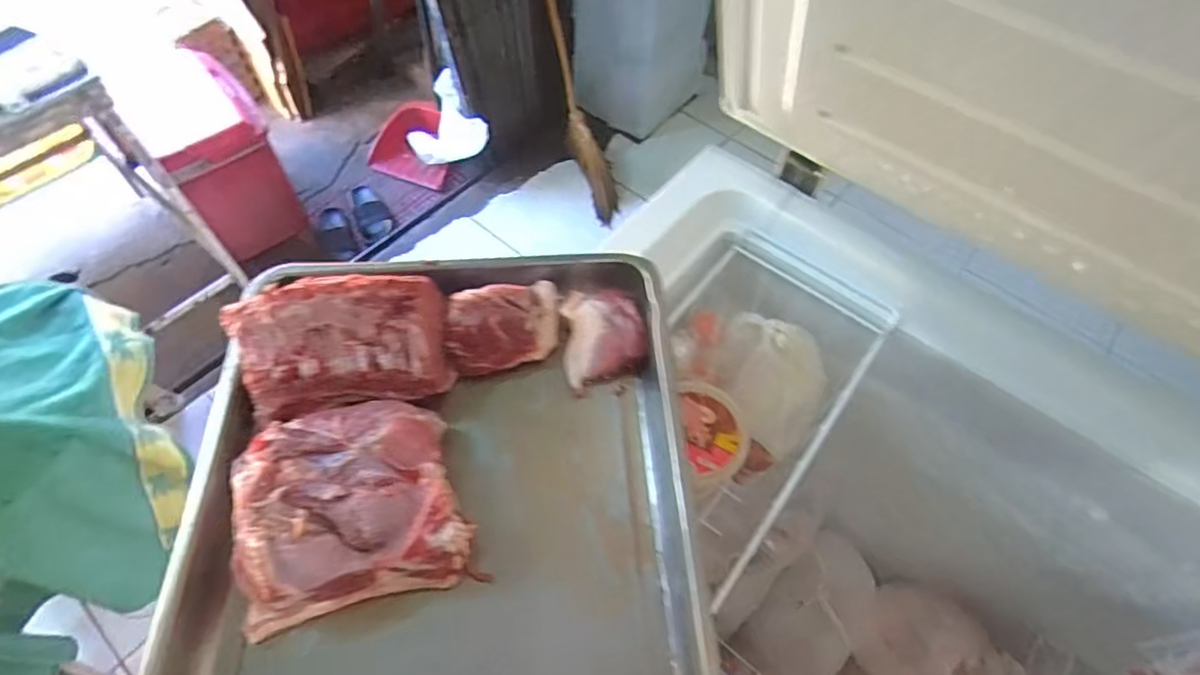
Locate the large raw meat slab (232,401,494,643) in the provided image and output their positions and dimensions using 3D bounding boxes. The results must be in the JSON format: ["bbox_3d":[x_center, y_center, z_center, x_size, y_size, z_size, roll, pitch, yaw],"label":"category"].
[{"bbox_3d":[-0.195,0.129,0.474,0.165,0.052,0.151,-12,60,-10],"label":"large raw meat slab"}]

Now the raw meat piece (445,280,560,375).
[{"bbox_3d":[-0.089,-0.014,0.567,0.112,0.046,0.070,-18,61,-13],"label":"raw meat piece"}]

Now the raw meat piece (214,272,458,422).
[{"bbox_3d":[-0.227,0.002,0.529,0.179,0.071,0.113,-9,59,-7],"label":"raw meat piece"}]

